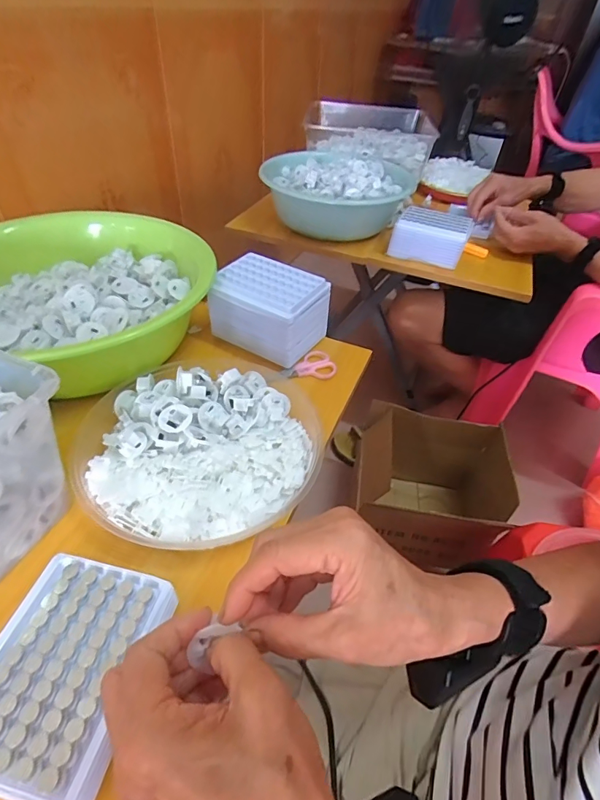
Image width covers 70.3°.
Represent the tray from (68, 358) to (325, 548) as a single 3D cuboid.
[{"bbox_3d":[-0.094,0.043,0.418,0.237,0.041,0.211,-7,45,-13],"label":"tray"}]

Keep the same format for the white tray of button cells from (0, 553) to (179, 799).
[{"bbox_3d":[-0.157,0.180,0.288,0.104,0.031,0.130,12,44,7],"label":"white tray of button cells"}]

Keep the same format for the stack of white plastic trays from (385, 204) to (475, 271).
[{"bbox_3d":[0.240,-0.305,0.791,0.133,0.064,0.094,14,45,9],"label":"stack of white plastic trays"}]

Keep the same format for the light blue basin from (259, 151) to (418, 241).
[{"bbox_3d":[0.077,-0.407,0.856,0.250,0.112,0.304,36,52,28],"label":"light blue basin"}]

